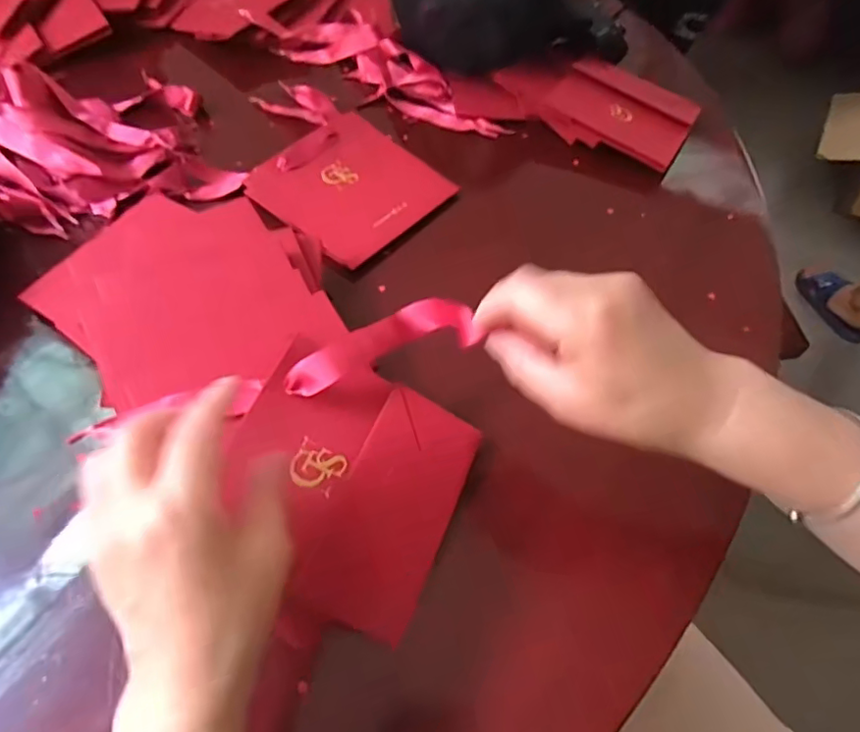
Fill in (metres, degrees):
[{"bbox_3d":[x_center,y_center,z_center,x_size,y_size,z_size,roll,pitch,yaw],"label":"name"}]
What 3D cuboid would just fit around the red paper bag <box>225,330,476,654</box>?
[{"bbox_3d":[-0.051,0.067,0.328,0.133,0.014,0.136,28,64,-6],"label":"red paper bag"}]

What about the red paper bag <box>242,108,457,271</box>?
[{"bbox_3d":[-0.071,-0.164,0.505,0.138,0.008,0.141,41,64,15],"label":"red paper bag"}]

